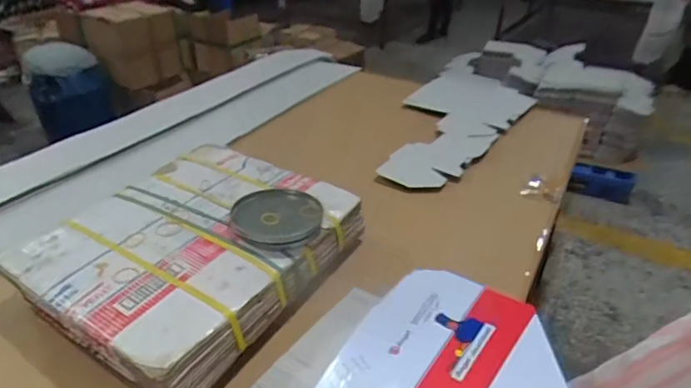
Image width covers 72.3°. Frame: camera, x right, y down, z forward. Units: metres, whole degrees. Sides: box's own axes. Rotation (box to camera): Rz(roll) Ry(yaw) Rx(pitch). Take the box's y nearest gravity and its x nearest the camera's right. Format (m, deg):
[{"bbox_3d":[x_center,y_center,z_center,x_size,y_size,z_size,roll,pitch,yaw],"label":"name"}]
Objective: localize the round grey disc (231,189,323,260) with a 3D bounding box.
[{"bbox_3d":[-0.124,0.040,0.874,0.153,0.025,0.157,2,33,-1],"label":"round grey disc"}]

